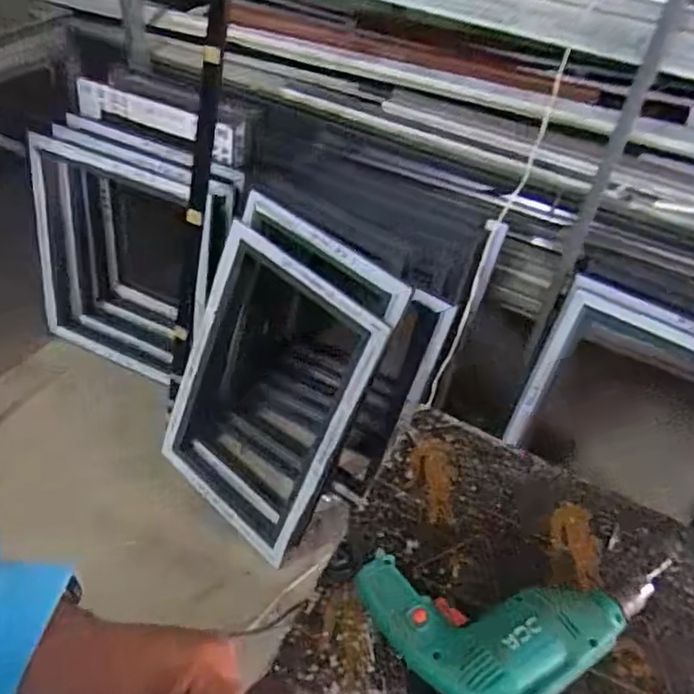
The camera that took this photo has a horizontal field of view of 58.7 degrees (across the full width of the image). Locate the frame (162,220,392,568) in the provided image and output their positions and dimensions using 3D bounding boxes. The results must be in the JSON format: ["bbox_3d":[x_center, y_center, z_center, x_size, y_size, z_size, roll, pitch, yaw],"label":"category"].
[{"bbox_3d":[-0.202,0.103,1.338,0.457,0.652,0.062,38,32,25],"label":"frame"}]

